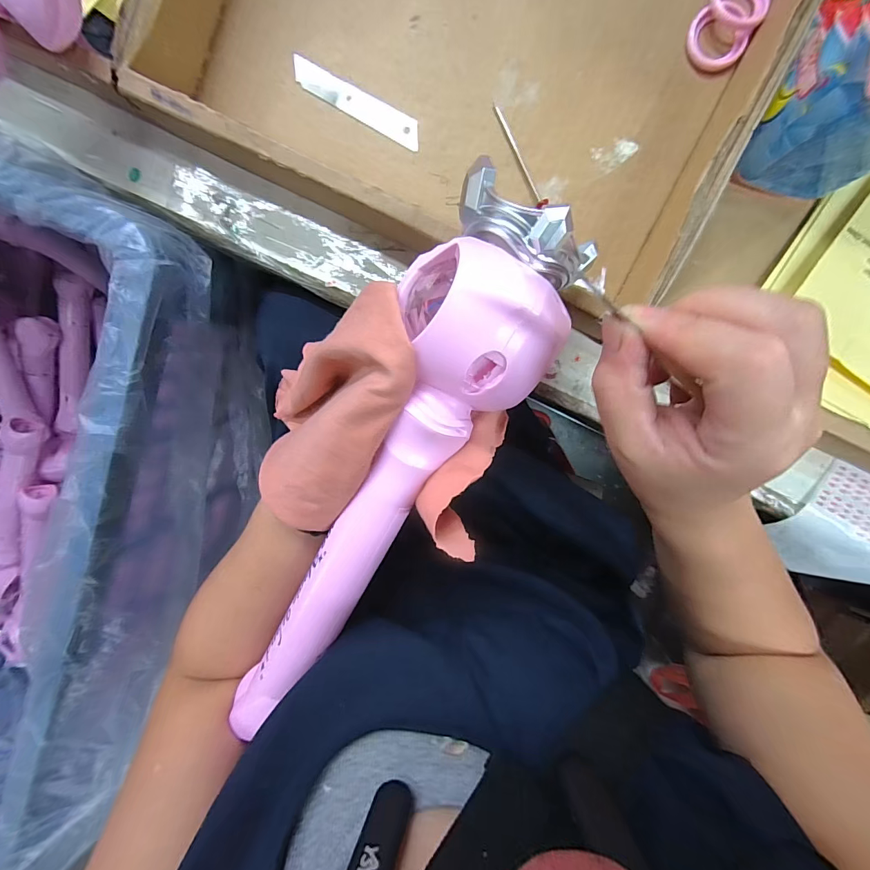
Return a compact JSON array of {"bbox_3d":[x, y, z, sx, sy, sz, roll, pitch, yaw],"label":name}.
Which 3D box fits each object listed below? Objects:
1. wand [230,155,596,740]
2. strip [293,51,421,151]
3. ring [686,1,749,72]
[{"bbox_3d":[-0.031,0.036,0.219,0.074,0.050,0.330,29,109,0],"label":"wand"},{"bbox_3d":[-0.055,-0.231,0.273,0.100,0.004,0.019,28,101,-2],"label":"strip"},{"bbox_3d":[0.183,-0.256,0.252,0.034,0.007,0.034,-12,99,6],"label":"ring"}]

